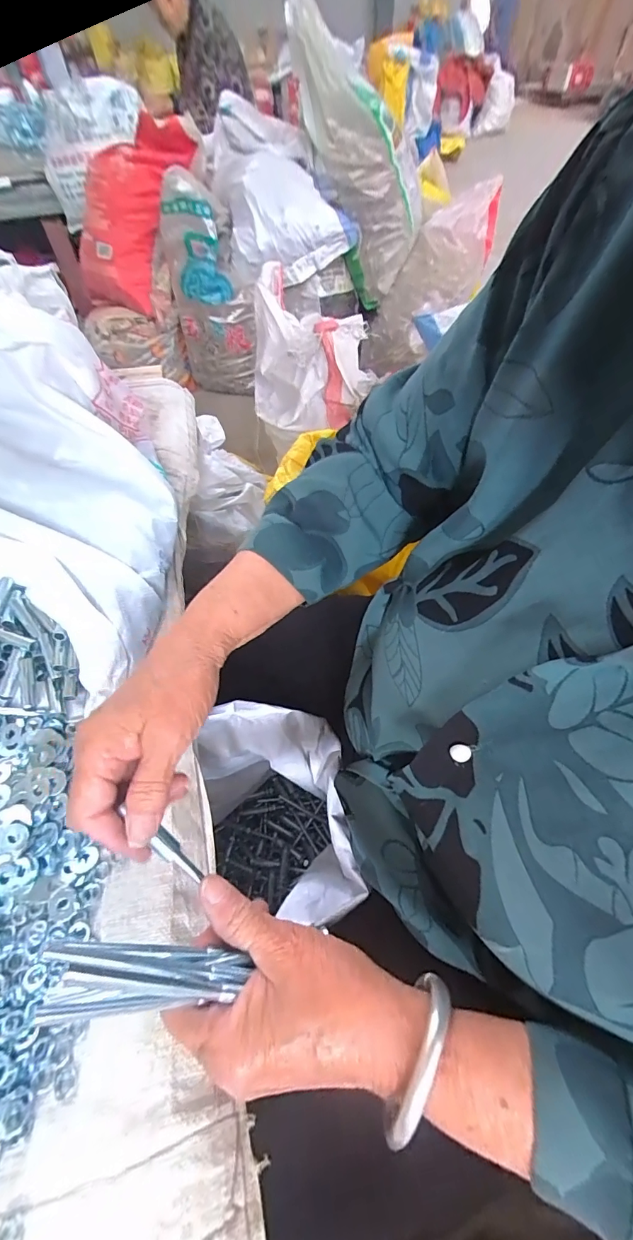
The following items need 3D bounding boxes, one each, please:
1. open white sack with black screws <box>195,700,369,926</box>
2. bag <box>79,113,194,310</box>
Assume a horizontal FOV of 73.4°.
[{"bbox_3d":[-0.057,0.256,0.523,0.181,0.320,0.189,-7,56,-3],"label":"open white sack with black screws"},{"bbox_3d":[-0.545,-1.198,1.262,0.191,0.208,0.458,33,102,21],"label":"bag"}]

